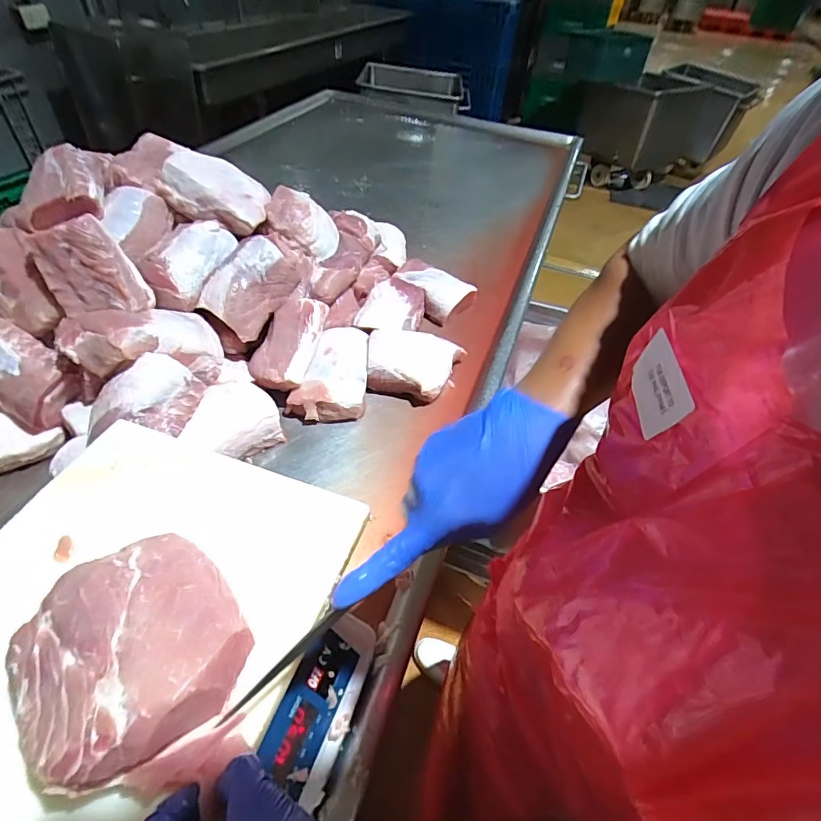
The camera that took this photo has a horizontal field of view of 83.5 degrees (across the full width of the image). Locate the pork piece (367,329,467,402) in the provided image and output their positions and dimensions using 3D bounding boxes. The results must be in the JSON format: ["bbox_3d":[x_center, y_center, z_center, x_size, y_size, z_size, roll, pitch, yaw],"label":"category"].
[{"bbox_3d":[0.006,-0.083,0.838,0.169,0.060,0.135,8,47,2],"label":"pork piece"}]

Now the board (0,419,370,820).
[{"bbox_3d":[-0.242,0.179,0.369,0.294,0.018,0.365,18,48,10],"label":"board"}]

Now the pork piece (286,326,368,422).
[{"bbox_3d":[-0.136,-0.069,0.806,0.123,0.071,0.193,5,47,-1],"label":"pork piece"}]

